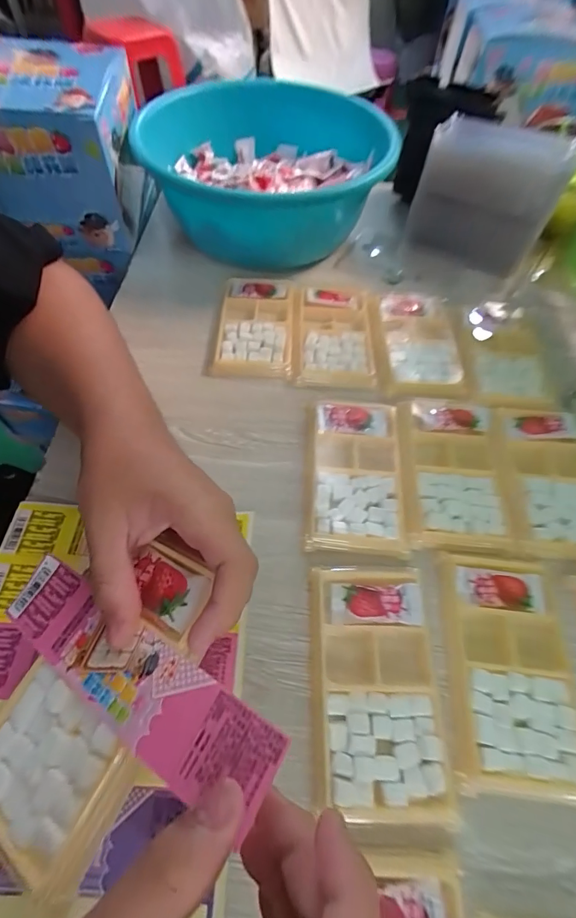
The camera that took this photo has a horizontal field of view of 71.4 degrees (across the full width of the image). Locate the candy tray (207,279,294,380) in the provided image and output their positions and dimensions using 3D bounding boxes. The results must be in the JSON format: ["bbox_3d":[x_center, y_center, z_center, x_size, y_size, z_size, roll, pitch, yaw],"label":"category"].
[{"bbox_3d":[-0.034,-0.139,0.416,0.077,0.018,0.136,4,59,0],"label":"candy tray"}]

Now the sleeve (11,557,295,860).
[{"bbox_3d":[-0.076,0.094,0.183,0.164,0.006,0.037,19,64,30],"label":"sleeve"}]

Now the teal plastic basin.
[{"bbox_3d":[-0.020,-0.327,0.472,0.260,0.101,0.279,13,59,5],"label":"teal plastic basin"}]

